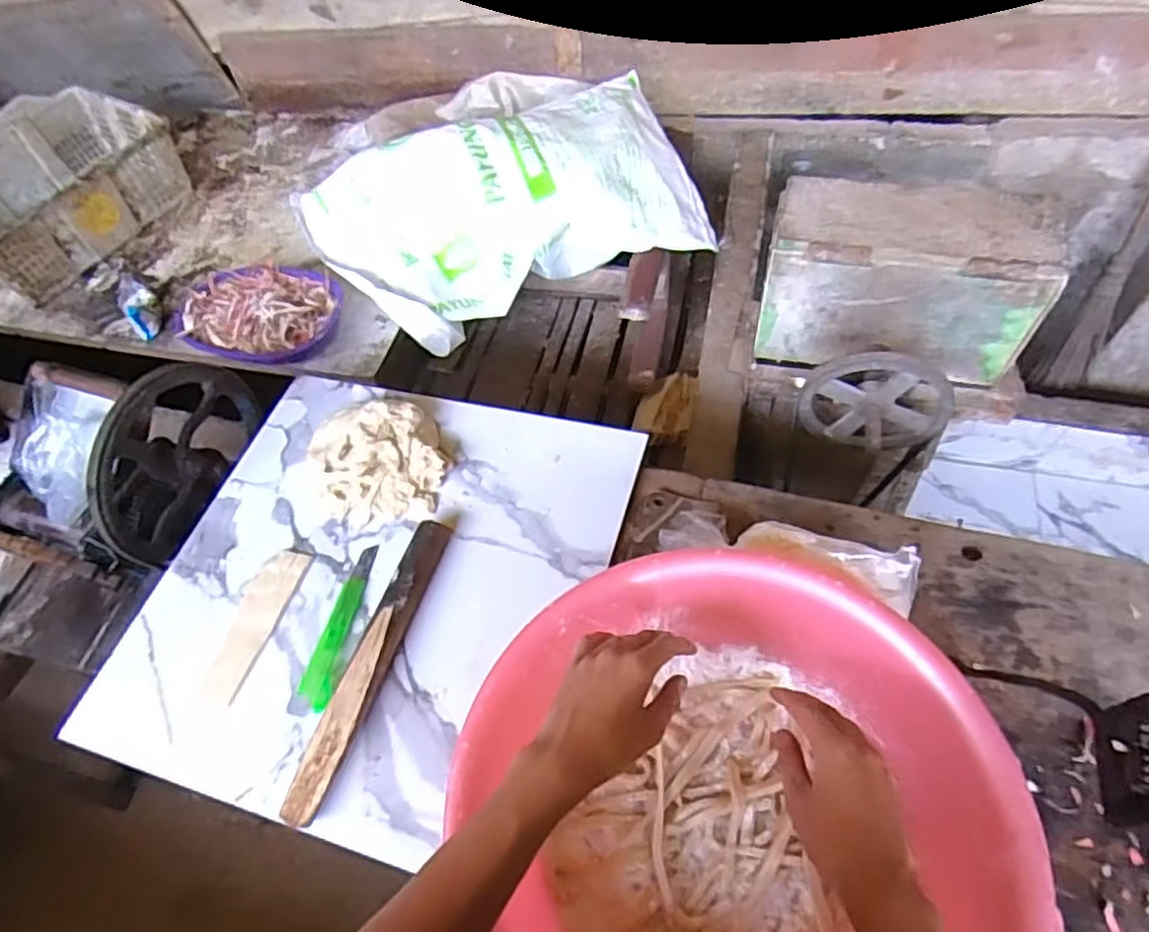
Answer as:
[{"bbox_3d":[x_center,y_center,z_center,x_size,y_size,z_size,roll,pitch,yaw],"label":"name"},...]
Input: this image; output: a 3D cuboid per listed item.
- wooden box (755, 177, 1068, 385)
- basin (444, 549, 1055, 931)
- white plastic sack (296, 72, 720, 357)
[{"bbox_3d":[0.455,-0.260,0.992,0.362,0.227,0.122,10,59,11],"label":"wooden box"},{"bbox_3d":[0.117,0.277,0.555,0.388,0.118,0.396,-2,57,3],"label":"basin"},{"bbox_3d":[-0.127,-0.479,1.290,0.690,0.230,0.423,-22,58,-10],"label":"white plastic sack"}]

